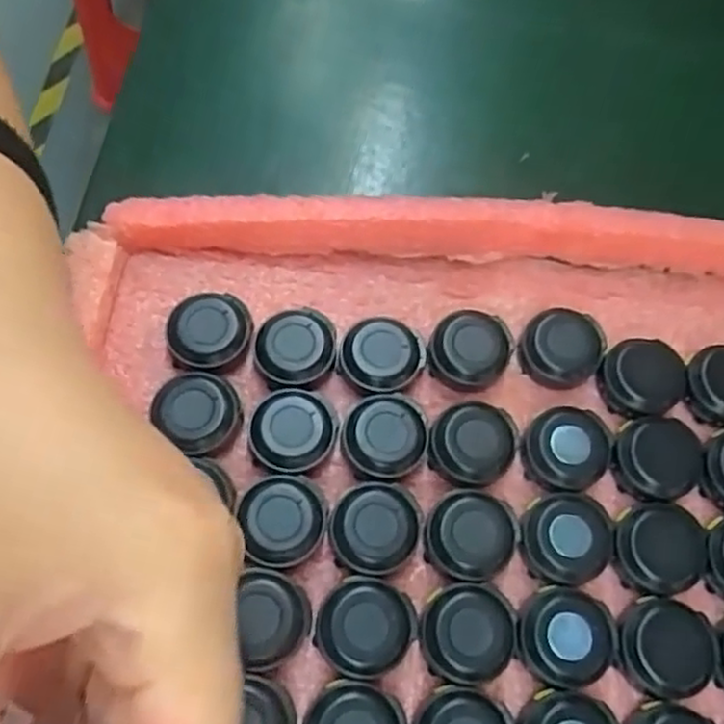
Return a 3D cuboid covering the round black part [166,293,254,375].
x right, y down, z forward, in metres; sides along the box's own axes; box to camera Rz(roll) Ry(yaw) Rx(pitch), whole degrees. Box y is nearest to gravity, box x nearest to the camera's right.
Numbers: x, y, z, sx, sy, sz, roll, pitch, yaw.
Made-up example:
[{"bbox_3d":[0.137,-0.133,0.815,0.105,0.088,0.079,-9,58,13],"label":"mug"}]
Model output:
[{"bbox_3d":[-0.055,-0.011,0.263,0.030,0.013,0.028,1,65,-2],"label":"round black part"}]

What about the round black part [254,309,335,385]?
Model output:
[{"bbox_3d":[-0.024,-0.006,0.262,0.028,0.011,0.029,1,65,-2],"label":"round black part"}]

